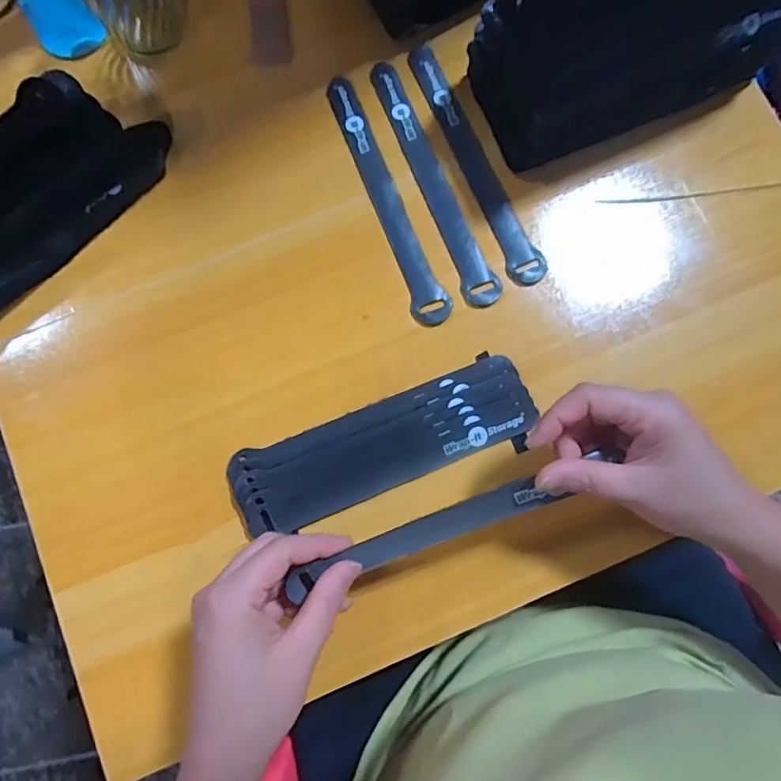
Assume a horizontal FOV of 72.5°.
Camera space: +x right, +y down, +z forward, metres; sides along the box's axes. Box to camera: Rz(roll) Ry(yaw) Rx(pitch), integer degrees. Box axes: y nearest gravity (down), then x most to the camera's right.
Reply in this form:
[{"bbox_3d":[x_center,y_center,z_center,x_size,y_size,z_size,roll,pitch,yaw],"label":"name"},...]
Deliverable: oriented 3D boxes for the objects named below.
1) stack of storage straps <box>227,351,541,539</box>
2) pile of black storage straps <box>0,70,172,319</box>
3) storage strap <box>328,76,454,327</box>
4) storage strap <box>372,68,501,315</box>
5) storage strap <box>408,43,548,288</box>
[{"bbox_3d":[-0.004,0.036,0.355,0.201,0.009,0.062,-19,82,-3],"label":"stack of storage straps"},{"bbox_3d":[-0.267,-0.129,0.365,0.102,0.048,0.230,43,83,9],"label":"pile of black storage straps"},{"bbox_3d":[-0.003,-0.142,0.386,0.026,0.004,0.206,-19,82,-3],"label":"storage strap"},{"bbox_3d":[0.031,-0.156,0.387,0.026,0.004,0.206,-20,82,-3],"label":"storage strap"},{"bbox_3d":[0.062,-0.170,0.392,0.026,0.004,0.207,-20,82,-3],"label":"storage strap"}]

